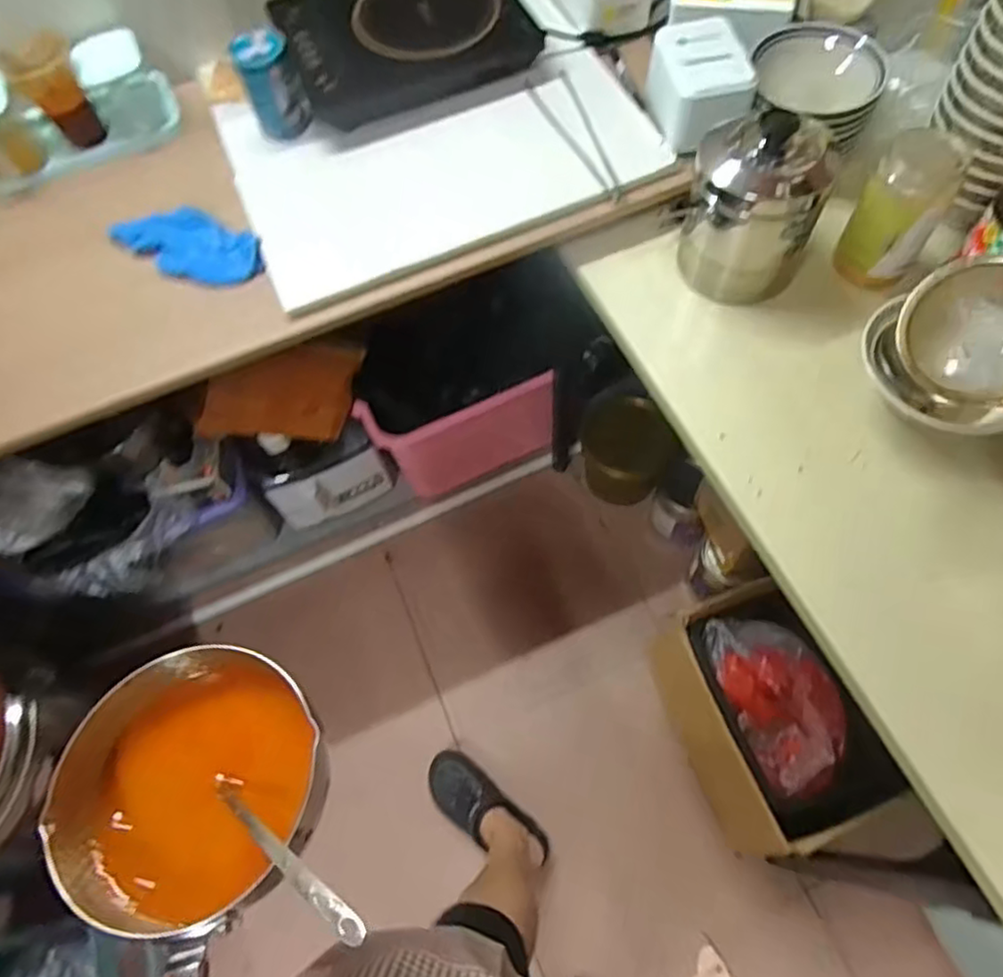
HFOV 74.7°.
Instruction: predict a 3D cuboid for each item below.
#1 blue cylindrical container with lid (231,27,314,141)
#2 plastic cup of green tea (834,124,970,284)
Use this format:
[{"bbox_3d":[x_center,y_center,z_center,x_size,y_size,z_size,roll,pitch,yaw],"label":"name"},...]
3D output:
[{"bbox_3d":[-0.320,-0.564,0.919,0.073,0.104,0.086,-27,65,-9],"label":"blue cylindrical container with lid"},{"bbox_3d":[0.488,-0.340,0.814,0.090,0.190,0.082,-2,64,3],"label":"plastic cup of green tea"}]

